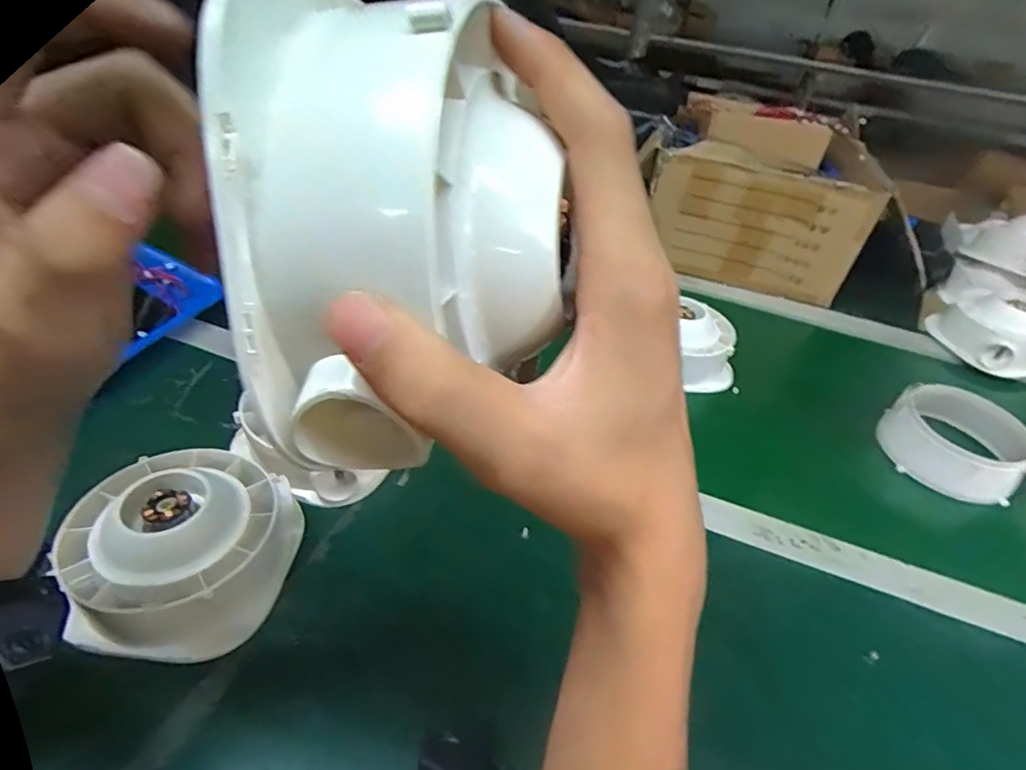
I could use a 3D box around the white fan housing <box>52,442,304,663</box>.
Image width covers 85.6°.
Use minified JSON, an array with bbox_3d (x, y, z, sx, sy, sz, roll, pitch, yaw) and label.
[{"bbox_3d":[-0.222,0.103,0.377,0.127,0.066,0.135,2,40,-7],"label":"white fan housing"}]

